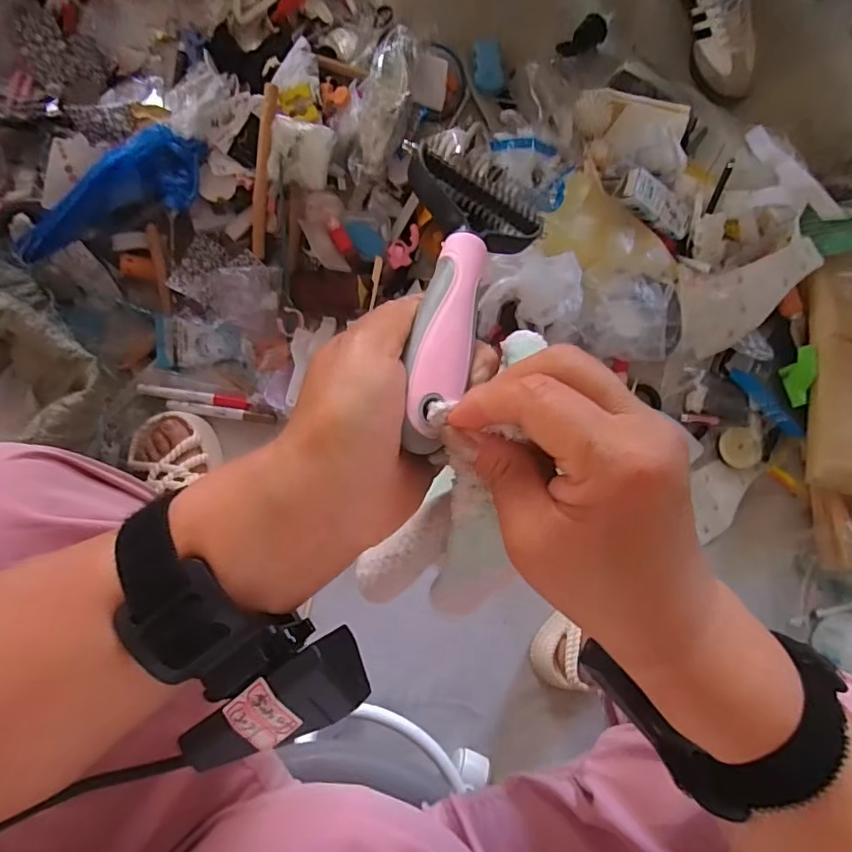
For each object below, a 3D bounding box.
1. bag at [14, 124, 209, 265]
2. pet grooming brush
[{"bbox_3d":[-0.378,-0.273,0.639,0.240,0.077,0.076,-32,87,-8],"label":"bag"},{"bbox_3d":[0.017,-0.070,0.248,0.069,0.026,0.175,14,62,-4],"label":"pet grooming brush"}]

